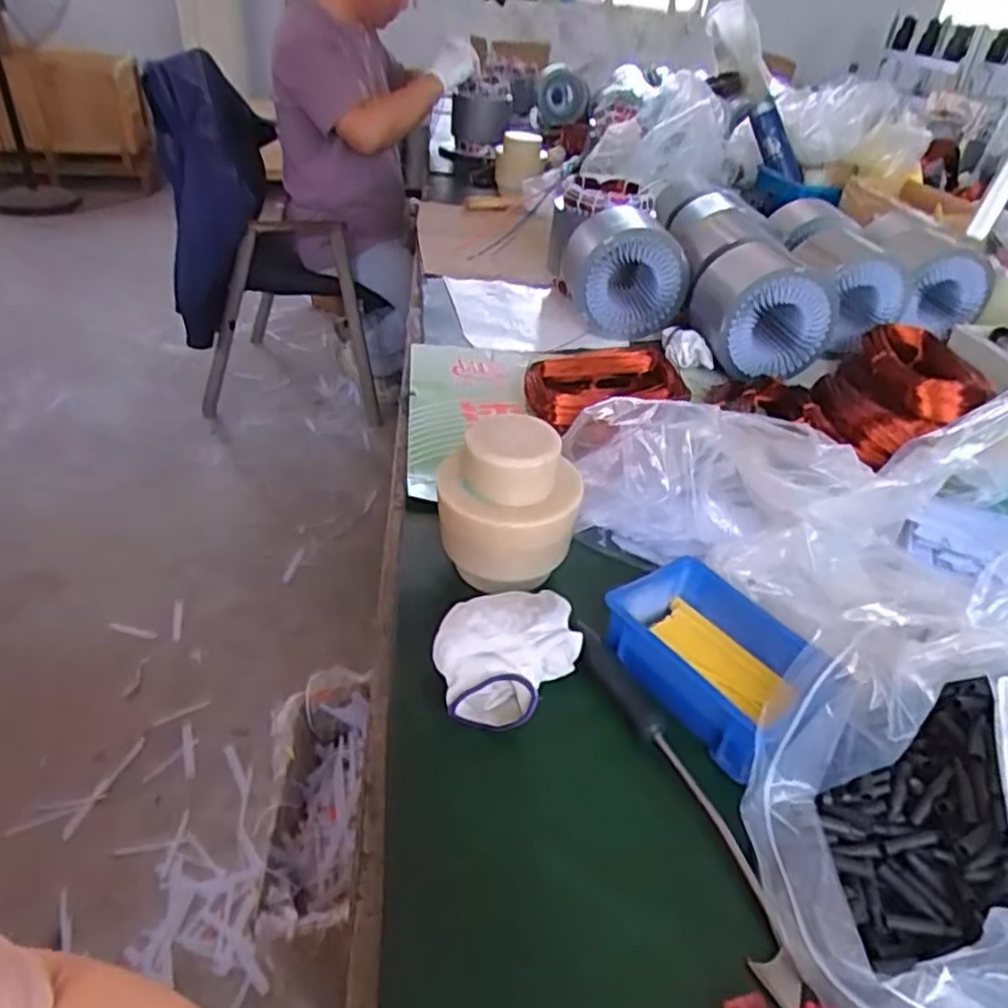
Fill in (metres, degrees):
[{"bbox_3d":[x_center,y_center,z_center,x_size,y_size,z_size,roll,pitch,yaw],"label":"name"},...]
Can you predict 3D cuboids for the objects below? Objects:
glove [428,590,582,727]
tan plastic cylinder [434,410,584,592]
[{"bbox_3d":[0.002,0.106,0.494,0.096,0.051,0.091,4,37,-3],"label":"glove"},{"bbox_3d":[0.004,0.011,0.566,0.110,0.132,0.095,0,37,-8],"label":"tan plastic cylinder"}]

